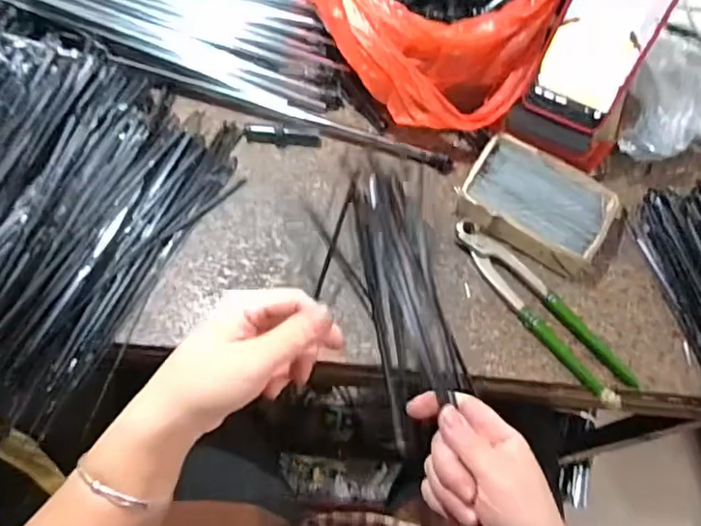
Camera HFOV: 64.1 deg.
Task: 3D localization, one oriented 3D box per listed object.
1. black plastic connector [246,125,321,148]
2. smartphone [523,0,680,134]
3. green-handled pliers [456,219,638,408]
[{"bbox_3d":[-0.067,-0.125,0.554,0.074,0.012,0.021,4,66,-2],"label":"black plastic connector"},{"bbox_3d":[0.214,-0.195,0.468,0.079,0.162,0.010,24,36,7],"label":"smartphone"},{"bbox_3d":[0.167,0.039,0.494,0.037,0.014,0.195,-36,73,-17],"label":"green-handled pliers"}]

